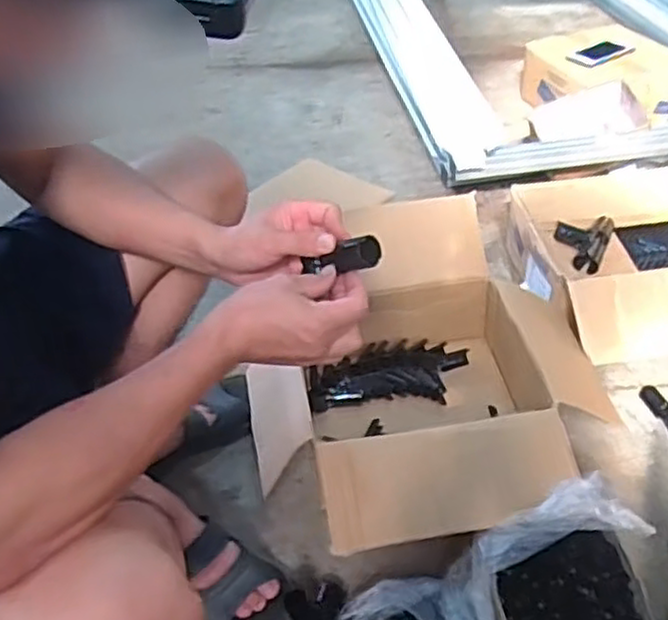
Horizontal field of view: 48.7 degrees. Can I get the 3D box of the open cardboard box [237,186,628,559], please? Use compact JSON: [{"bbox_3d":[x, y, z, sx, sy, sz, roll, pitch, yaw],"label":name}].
[{"bbox_3d":[0.116,0.083,1.027,0.461,0.195,0.499,-6,40,-2],"label":"open cardboard box"}]

